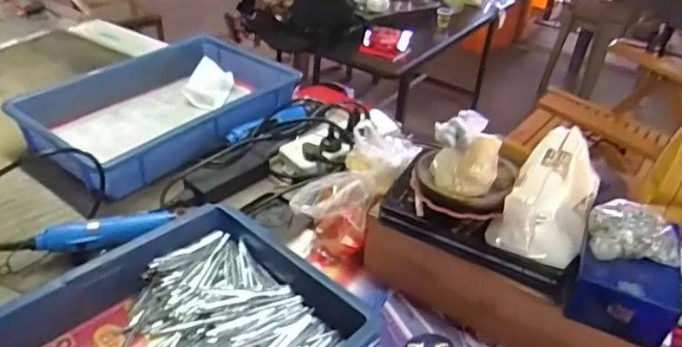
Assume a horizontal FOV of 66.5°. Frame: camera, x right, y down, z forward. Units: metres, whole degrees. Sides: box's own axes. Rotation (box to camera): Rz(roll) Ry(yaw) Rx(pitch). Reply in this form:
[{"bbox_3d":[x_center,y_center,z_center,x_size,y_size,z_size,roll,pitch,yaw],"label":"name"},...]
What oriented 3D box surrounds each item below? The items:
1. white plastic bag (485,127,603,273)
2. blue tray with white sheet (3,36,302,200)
[{"bbox_3d":[0.236,0.023,0.578,0.089,0.075,0.169,23,40,24],"label":"white plastic bag"},{"bbox_3d":[-0.303,-0.116,0.951,0.294,0.103,0.439,28,39,31],"label":"blue tray with white sheet"}]

